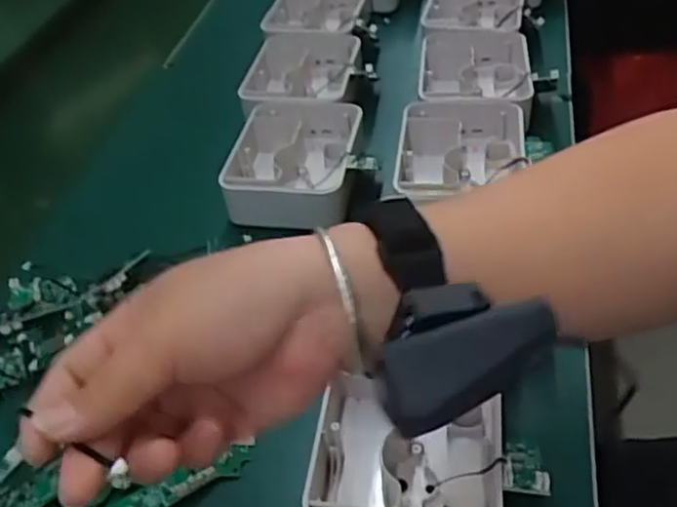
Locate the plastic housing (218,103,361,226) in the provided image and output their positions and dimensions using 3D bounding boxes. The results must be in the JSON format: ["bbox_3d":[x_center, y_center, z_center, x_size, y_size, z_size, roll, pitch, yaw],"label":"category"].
[{"bbox_3d":[-0.037,-0.077,0.594,0.109,0.048,0.138,-1,43,10],"label":"plastic housing"}]

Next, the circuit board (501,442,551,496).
[{"bbox_3d":[0.096,0.108,0.359,0.021,0.010,0.045,4,11,10],"label":"circuit board"}]

